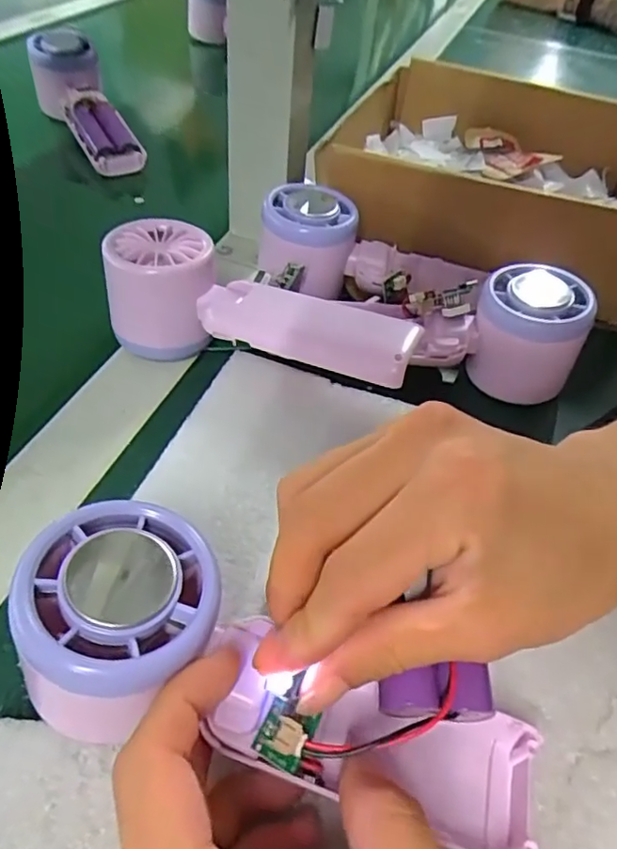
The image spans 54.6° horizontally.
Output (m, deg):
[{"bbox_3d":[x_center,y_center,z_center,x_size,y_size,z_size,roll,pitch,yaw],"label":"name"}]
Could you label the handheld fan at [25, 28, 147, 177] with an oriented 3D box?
[{"bbox_3d":[-0.180,-0.256,0.493,0.051,0.047,0.155,-24,68,-24],"label":"handheld fan"}]

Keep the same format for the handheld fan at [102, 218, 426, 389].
[{"bbox_3d":[-0.026,-0.055,0.303,0.160,0.043,0.054,19,48,8],"label":"handheld fan"}]

